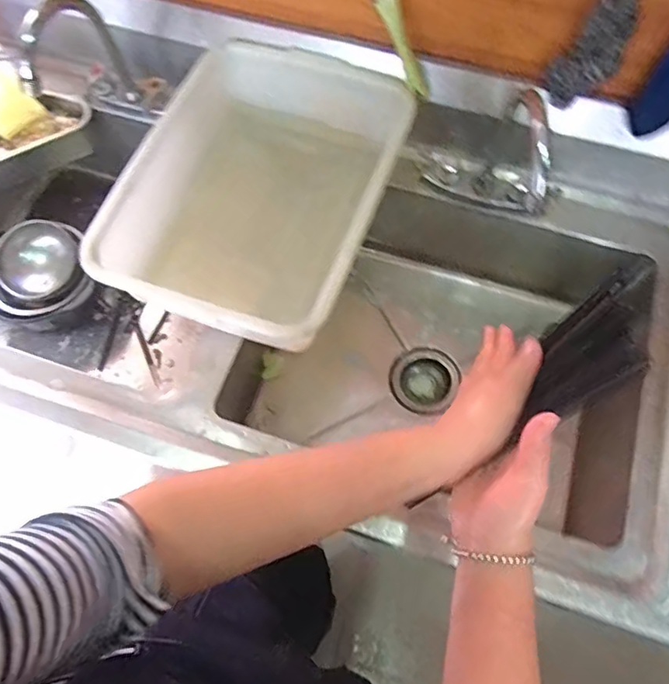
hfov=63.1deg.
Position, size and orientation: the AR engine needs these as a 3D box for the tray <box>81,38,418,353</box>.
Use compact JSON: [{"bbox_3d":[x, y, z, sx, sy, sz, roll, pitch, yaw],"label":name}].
[{"bbox_3d":[-0.092,-0.194,0.732,0.306,0.125,0.424,20,68,8],"label":"tray"}]

